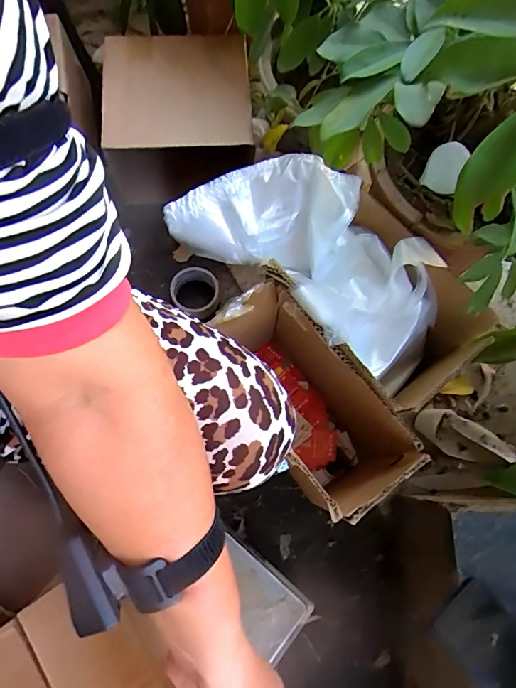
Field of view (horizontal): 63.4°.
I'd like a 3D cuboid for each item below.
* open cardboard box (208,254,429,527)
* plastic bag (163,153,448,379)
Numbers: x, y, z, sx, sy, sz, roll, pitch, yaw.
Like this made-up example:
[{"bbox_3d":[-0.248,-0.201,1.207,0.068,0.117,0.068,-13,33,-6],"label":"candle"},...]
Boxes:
[{"bbox_3d":[0.058,0.090,0.622,0.146,0.246,0.300,-35,77,-10],"label":"open cardboard box"},{"bbox_3d":[0.078,-0.147,0.595,0.386,0.071,0.223,39,77,10],"label":"plastic bag"}]

